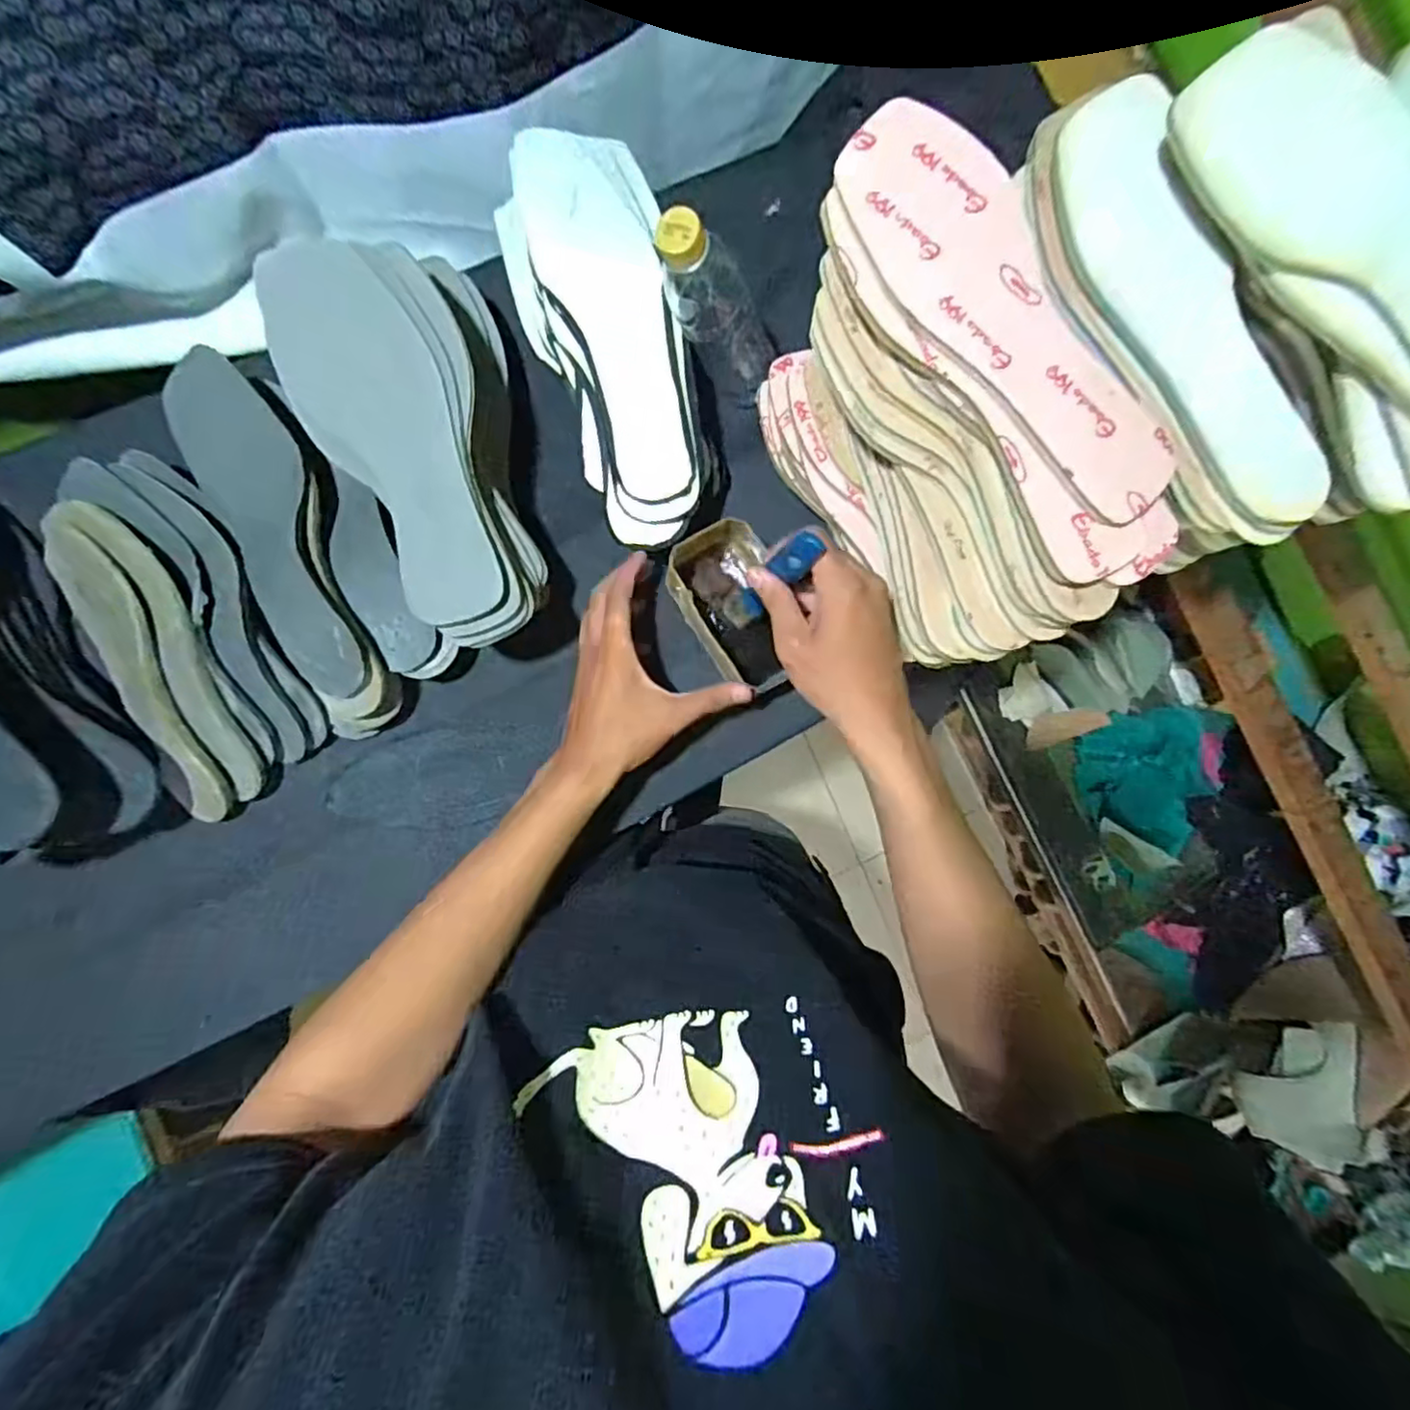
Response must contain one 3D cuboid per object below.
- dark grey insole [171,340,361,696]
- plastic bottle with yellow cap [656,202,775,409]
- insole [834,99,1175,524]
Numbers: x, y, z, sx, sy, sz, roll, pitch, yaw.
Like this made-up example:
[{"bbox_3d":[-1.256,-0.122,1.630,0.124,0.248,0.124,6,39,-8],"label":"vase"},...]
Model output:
[{"bbox_3d":[-0.298,-0.115,0.447,0.086,0.021,0.228,-22,92,22],"label":"dark grey insole"},{"bbox_3d":[0.011,-0.282,0.481,0.055,0.193,0.061,-7,87,18],"label":"plastic bottle with yellow cap"},{"bbox_3d":[0.157,-0.200,0.336,0.088,0.007,0.238,-43,92,-7],"label":"insole"}]

